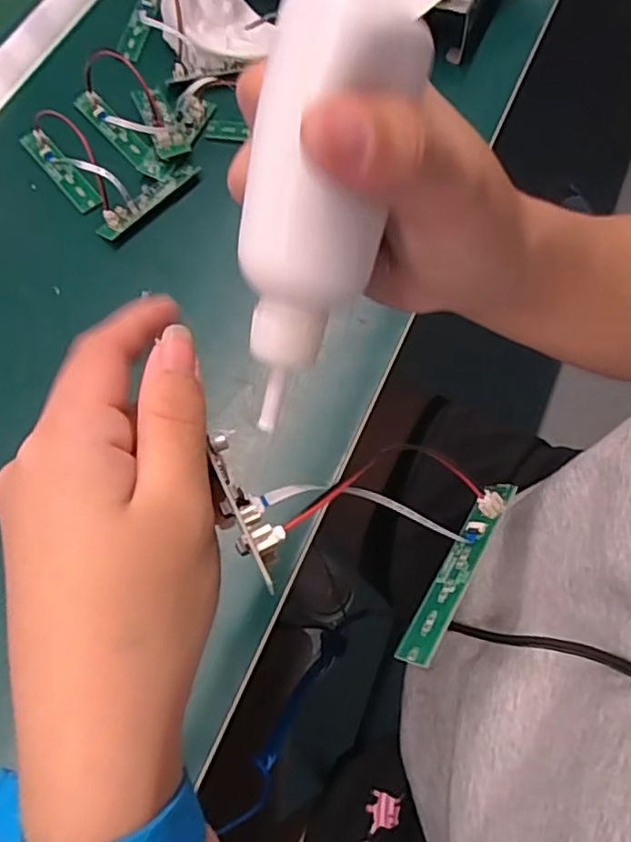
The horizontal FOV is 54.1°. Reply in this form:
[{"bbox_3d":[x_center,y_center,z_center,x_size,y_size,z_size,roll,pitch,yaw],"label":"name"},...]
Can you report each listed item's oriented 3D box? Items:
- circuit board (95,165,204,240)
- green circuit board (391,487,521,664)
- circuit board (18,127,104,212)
[{"bbox_3d":[-0.116,-0.154,0.427,0.017,0.010,0.081,40,72,12],"label":"circuit board"},{"bbox_3d":[0.055,0.057,0.245,0.015,0.009,0.082,6,53,48],"label":"green circuit board"},{"bbox_3d":[-0.180,-0.180,0.436,0.019,0.010,0.084,-38,75,-16],"label":"circuit board"}]

